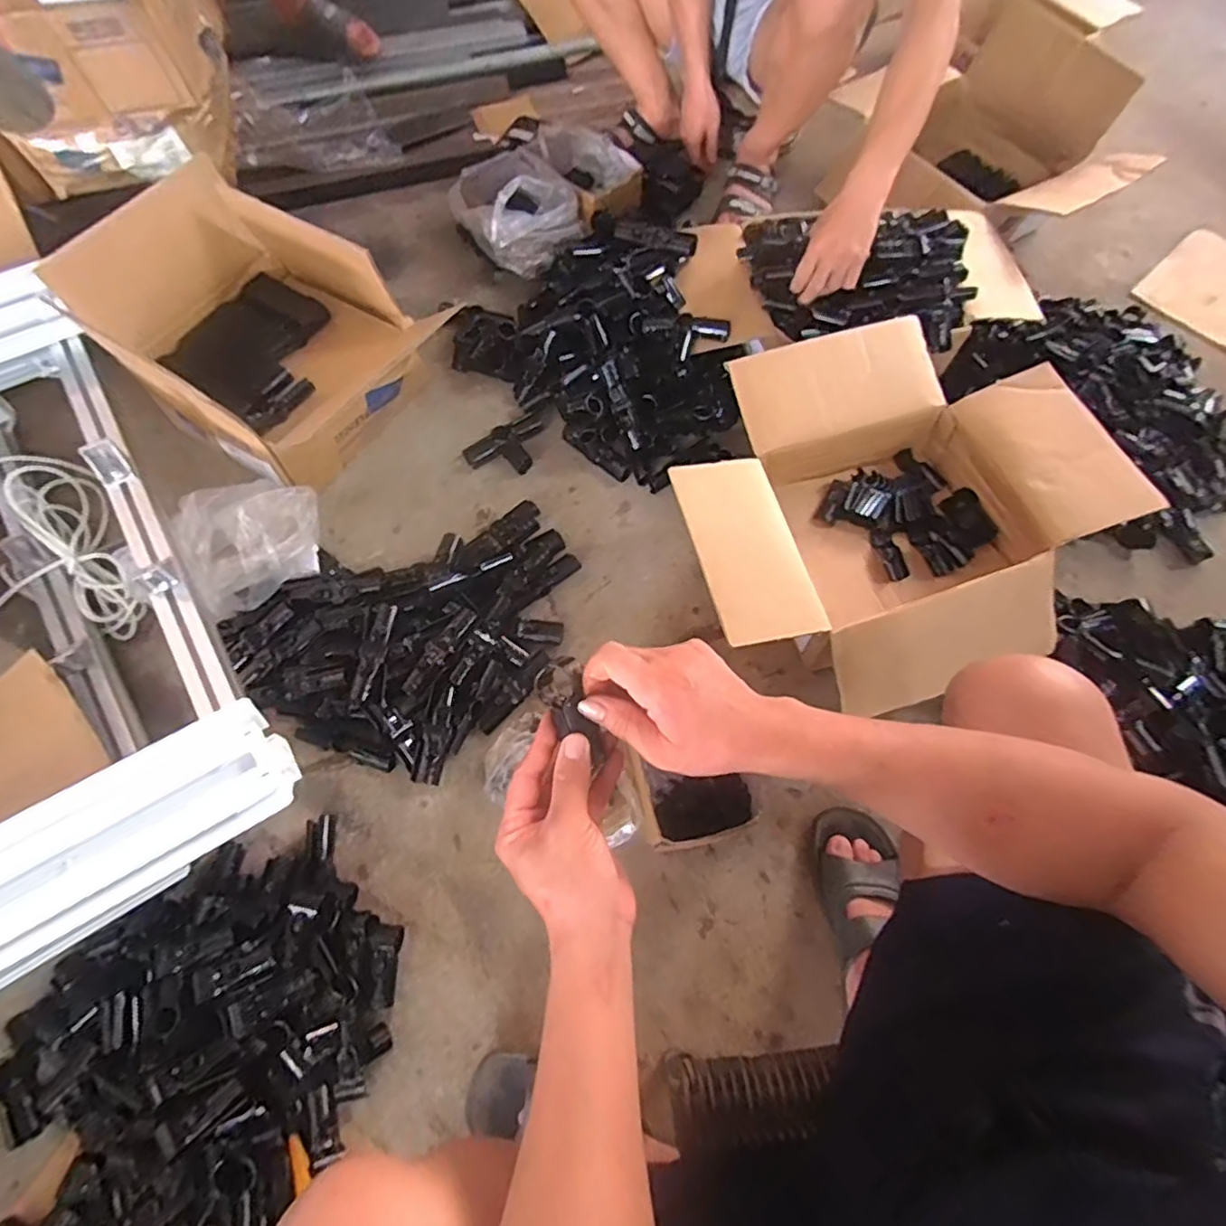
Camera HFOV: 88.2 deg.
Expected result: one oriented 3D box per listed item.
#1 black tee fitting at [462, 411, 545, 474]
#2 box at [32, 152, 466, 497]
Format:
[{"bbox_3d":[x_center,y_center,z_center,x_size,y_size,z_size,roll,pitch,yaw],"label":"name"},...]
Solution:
[{"bbox_3d":[-0.162,-0.257,0.984,0.131,0.044,0.092,-26,71,-12],"label":"black tee fitting"},{"bbox_3d":[-0.518,-0.411,0.936,0.389,0.216,0.321,33,70,11],"label":"box"}]

